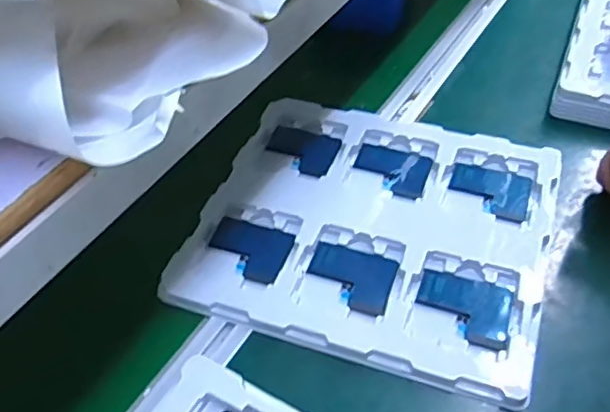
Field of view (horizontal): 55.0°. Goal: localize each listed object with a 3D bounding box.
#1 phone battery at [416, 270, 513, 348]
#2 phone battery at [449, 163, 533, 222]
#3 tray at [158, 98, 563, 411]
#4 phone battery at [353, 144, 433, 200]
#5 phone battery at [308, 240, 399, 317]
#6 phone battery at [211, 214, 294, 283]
[{"bbox_3d":[0.135,0.086,0.499,0.078,0.005,0.061,14,51,17],"label":"phone battery"},{"bbox_3d":[0.183,-0.016,0.580,0.077,0.004,0.061,13,51,16],"label":"phone battery"},{"bbox_3d":[0.065,0.015,0.564,0.317,0.019,0.281,14,51,17],"label":"tray"},{"bbox_3d":[0.089,-0.038,0.608,0.076,0.004,0.059,16,52,18],"label":"phone battery"},{"bbox_3d":[0.040,0.064,0.529,0.077,0.004,0.062,13,51,16],"label":"phone battery"},{"bbox_3d":[-0.054,0.041,0.556,0.078,0.004,0.059,15,52,17],"label":"phone battery"}]

